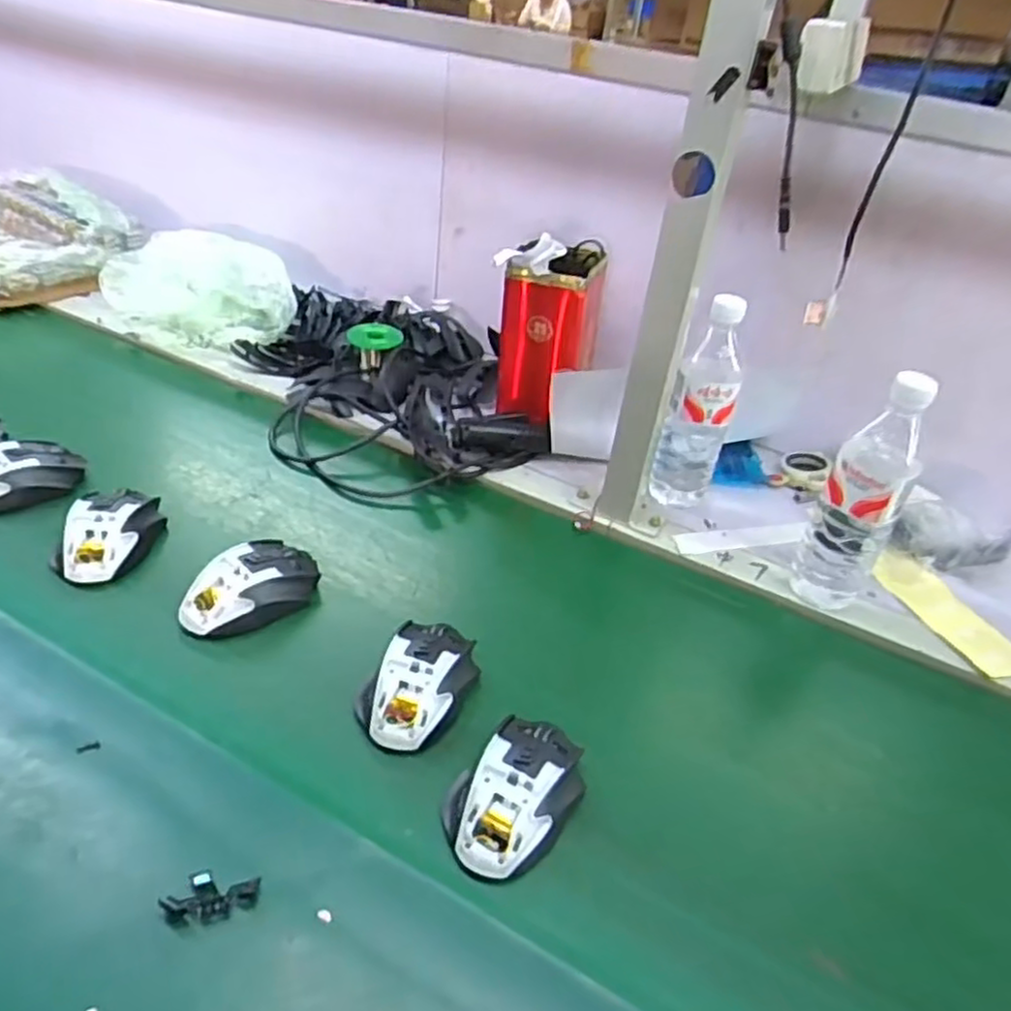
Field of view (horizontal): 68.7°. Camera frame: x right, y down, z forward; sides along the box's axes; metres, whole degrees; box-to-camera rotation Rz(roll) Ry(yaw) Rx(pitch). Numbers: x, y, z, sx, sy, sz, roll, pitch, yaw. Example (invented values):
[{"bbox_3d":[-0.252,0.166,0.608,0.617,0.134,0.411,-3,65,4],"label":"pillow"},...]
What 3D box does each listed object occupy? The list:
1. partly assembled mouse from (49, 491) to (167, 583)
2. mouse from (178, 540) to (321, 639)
[{"bbox_3d":[-0.353,0.023,0.660,0.074,0.038,0.101,5,36,-5],"label":"partly assembled mouse"},{"bbox_3d":[-0.215,0.068,0.627,0.116,0.043,0.059,-23,46,-36],"label":"mouse"}]

